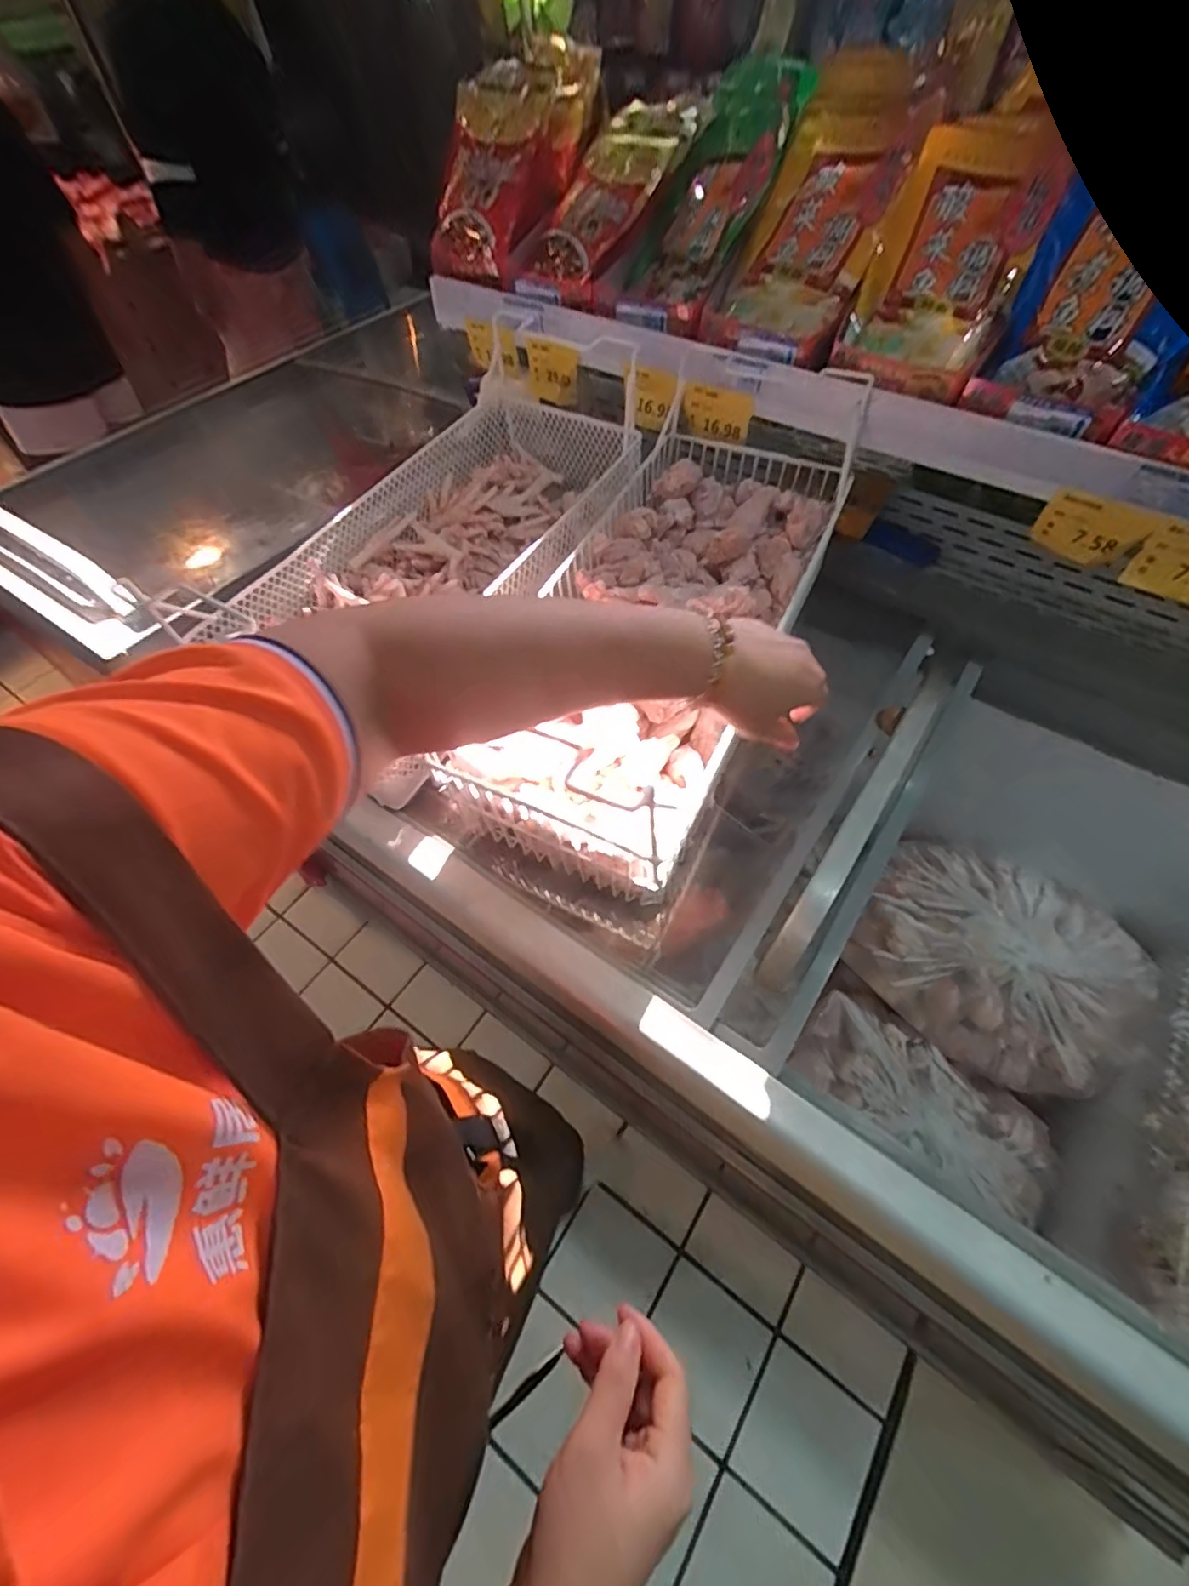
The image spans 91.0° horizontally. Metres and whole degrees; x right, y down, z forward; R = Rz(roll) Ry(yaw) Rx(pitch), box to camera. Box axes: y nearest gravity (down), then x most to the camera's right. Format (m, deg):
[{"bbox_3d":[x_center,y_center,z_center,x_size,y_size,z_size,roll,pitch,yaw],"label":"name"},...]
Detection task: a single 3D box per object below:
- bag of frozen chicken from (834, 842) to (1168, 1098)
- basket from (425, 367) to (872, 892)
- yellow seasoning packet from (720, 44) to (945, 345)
[{"bbox_3d":[0.680,0.279,1.005,0.446,0.149,0.328,29,63,18],"label":"bag of frozen chicken"},{"bbox_3d":[0.087,-0.218,0.720,0.275,0.200,0.636,21,61,15],"label":"basket"},{"bbox_3d":[0.290,-0.731,0.725,0.170,0.046,0.318,36,107,25],"label":"yellow seasoning packet"}]

